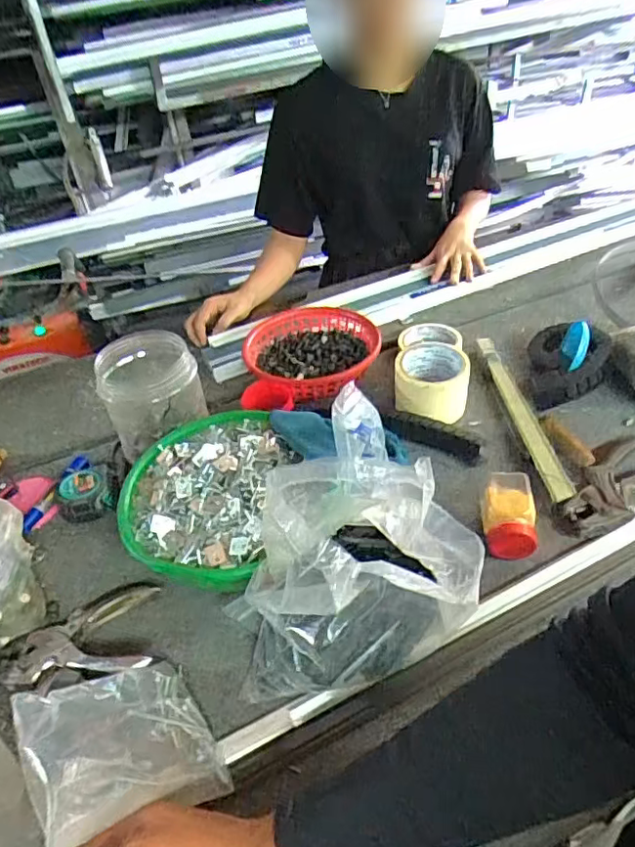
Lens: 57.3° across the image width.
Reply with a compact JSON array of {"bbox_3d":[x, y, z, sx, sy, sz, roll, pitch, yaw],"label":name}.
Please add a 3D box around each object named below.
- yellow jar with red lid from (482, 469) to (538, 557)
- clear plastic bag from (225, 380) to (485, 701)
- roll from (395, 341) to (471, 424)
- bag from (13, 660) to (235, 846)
[{"bbox_3d":[0.204,0.095,0.621,0.051,0.042,0.089,3,42,11],"label":"yellow jar with red lid"},{"bbox_3d":[0.021,0.132,0.487,0.200,0.190,0.114,-8,41,-2],"label":"clear plastic bag"},{"bbox_3d":[0.151,-0.058,0.778,0.091,0.057,0.092,-4,41,3],"label":"roll"},{"bbox_3d":[-0.159,0.255,0.469,0.137,0.031,0.135,6,28,-42],"label":"bag"}]

